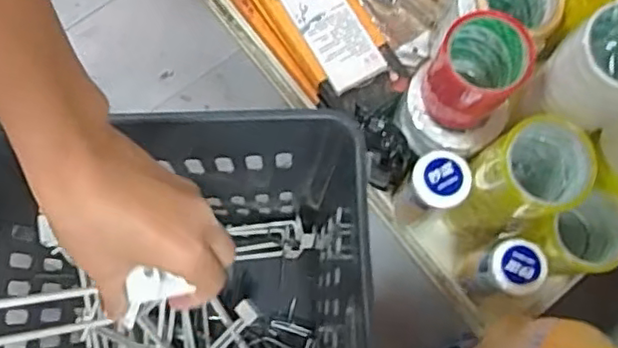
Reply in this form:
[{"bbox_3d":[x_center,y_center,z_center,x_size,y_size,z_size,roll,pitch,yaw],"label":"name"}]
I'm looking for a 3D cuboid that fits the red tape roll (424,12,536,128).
[{"bbox_3d":[0.176,-0.107,0.677,0.088,0.129,0.091,0,78,-2],"label":"red tape roll"}]

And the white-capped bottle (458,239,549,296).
[{"bbox_3d":[0.226,0.116,0.752,0.064,0.148,0.060,1,78,-2],"label":"white-capped bottle"}]

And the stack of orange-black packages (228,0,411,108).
[{"bbox_3d":[-0.004,-0.225,0.866,0.140,0.080,0.319,-35,81,-8],"label":"stack of orange-black packages"}]

